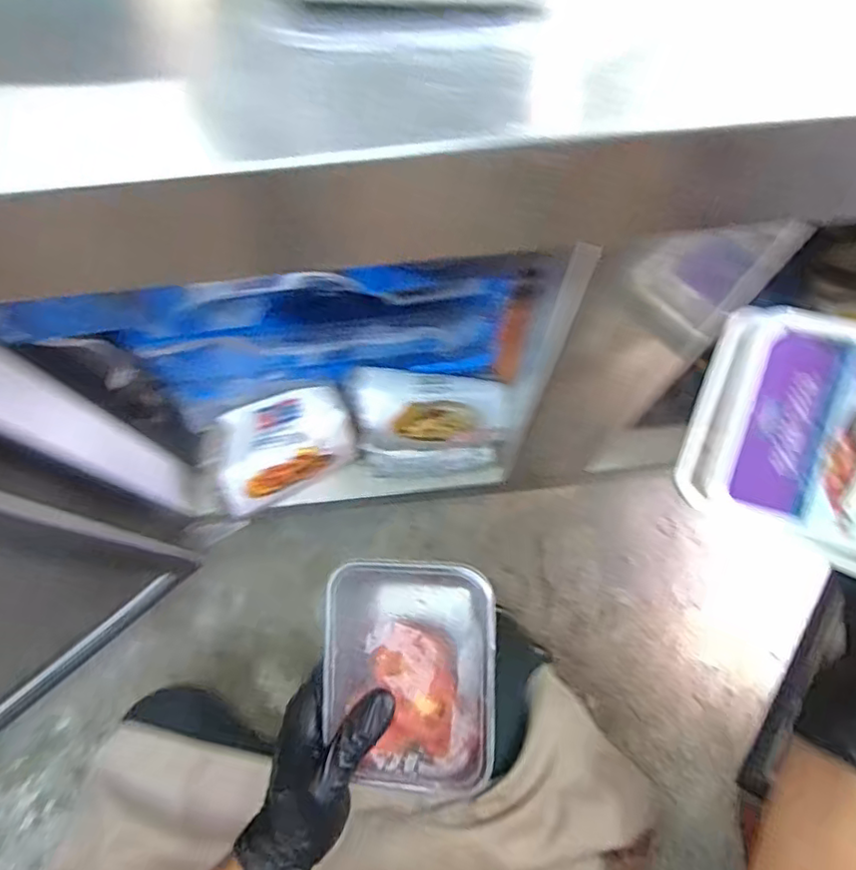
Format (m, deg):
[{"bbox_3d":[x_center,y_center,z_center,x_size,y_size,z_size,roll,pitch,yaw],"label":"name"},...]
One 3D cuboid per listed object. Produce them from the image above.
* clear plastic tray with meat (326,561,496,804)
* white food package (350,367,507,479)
[{"bbox_3d":[-0.010,0.148,0.384,0.104,0.024,0.134,1,87,13],"label":"clear plastic tray with meat"},{"bbox_3d":[-0.002,-0.009,0.683,0.162,0.168,0.060,-1,48,1],"label":"white food package"}]

